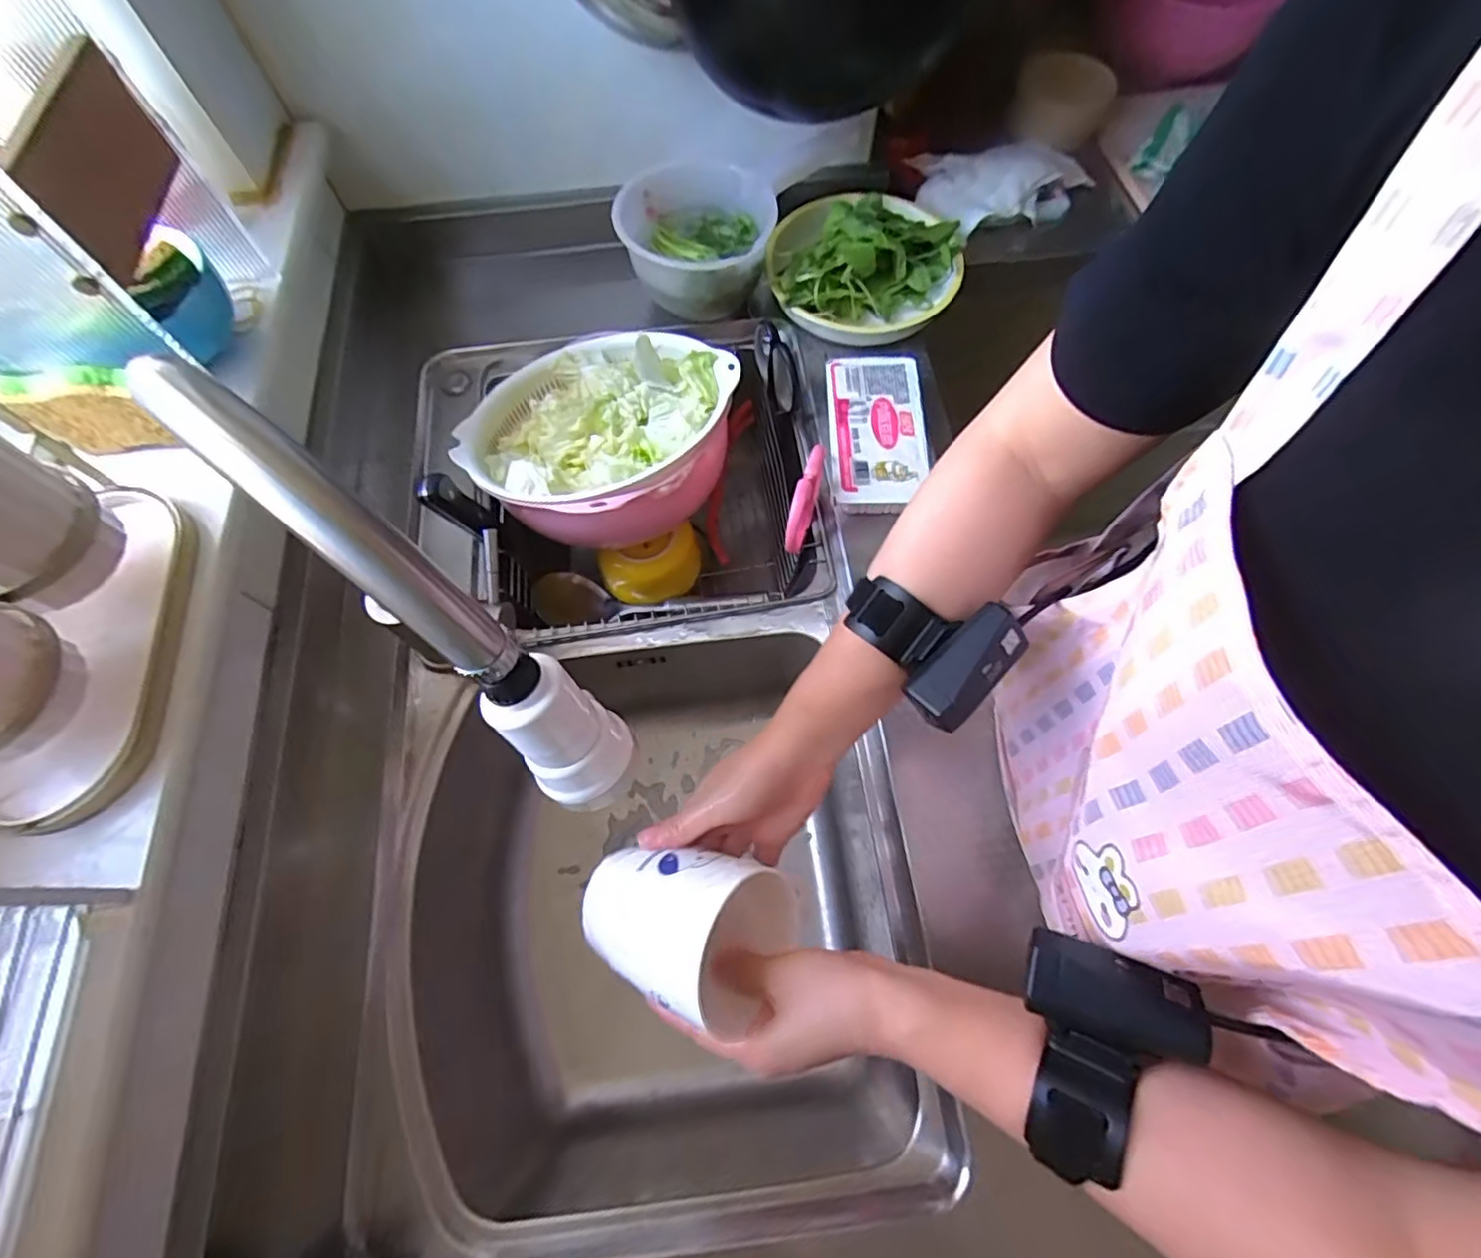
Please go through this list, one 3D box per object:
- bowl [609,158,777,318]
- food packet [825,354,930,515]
[{"bbox_3d":[-0.045,-0.392,0.651,0.146,0.085,0.155,0,67,0],"label":"bowl"},{"bbox_3d":[0.123,-0.177,0.590,0.082,0.041,0.155,0,67,0],"label":"food packet"}]

